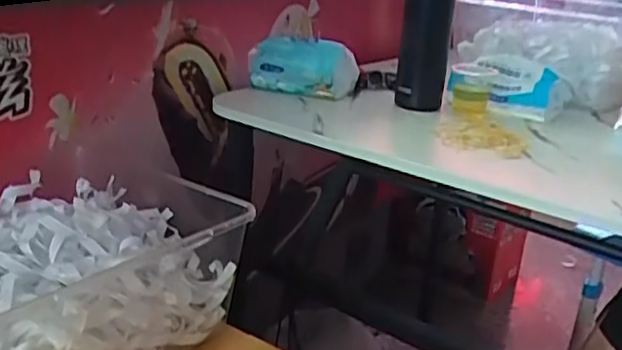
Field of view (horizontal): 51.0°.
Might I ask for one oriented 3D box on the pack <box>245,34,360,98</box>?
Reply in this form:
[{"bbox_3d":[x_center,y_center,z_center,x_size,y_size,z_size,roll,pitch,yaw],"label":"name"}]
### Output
[{"bbox_3d":[-0.016,-0.151,0.903,0.151,0.070,0.048,12,21,20],"label":"pack"}]

